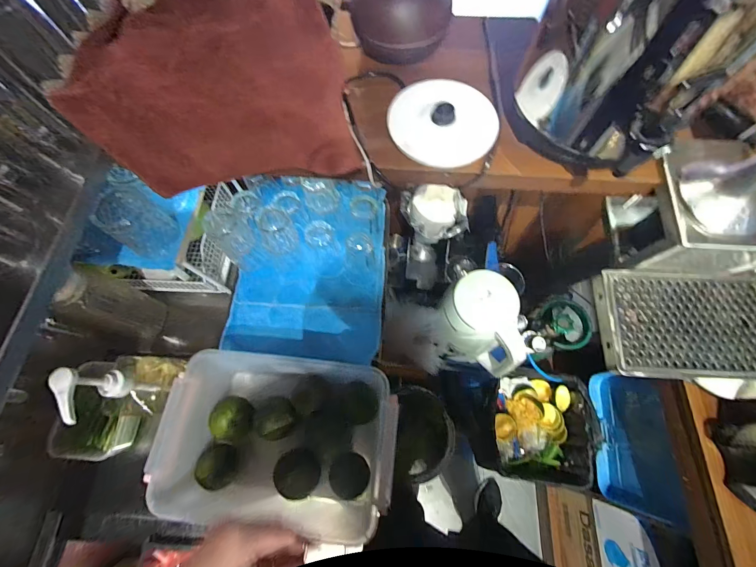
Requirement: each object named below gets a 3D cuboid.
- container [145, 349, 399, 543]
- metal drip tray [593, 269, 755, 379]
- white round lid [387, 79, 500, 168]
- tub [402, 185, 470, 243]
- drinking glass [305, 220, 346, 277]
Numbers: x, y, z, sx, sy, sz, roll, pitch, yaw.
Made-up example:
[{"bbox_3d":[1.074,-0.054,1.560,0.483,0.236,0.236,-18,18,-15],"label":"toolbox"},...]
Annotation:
[{"bbox_3d":[-0.166,0.275,0.583,0.390,0.118,0.260,6,69,5],"label":"container"},{"bbox_3d":[0.461,0.059,0.482,0.232,0.024,0.157,2,69,3],"label":"metal drip tray"},{"bbox_3d":[0.098,-0.243,0.481,0.157,0.030,0.139,-1,69,2],"label":"white round lid"},{"bbox_3d":[0.138,-0.173,0.800,0.152,0.081,0.142,-1,69,2],"label":"tub"},{"bbox_3d":[-0.121,-0.077,0.721,0.076,0.137,0.088,-19,69,-5],"label":"drinking glass"}]

